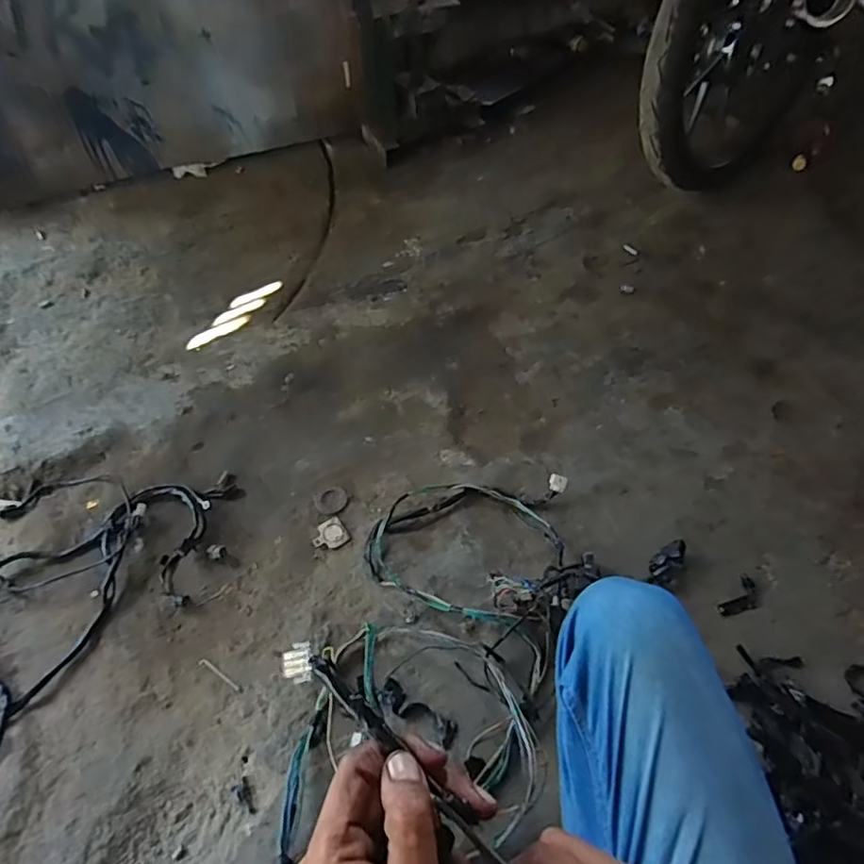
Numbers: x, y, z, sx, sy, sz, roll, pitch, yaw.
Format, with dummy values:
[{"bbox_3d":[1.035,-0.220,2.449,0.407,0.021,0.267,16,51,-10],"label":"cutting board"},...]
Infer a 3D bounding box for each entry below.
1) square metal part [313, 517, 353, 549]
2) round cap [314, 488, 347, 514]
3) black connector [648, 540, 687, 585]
[{"bbox_3d":[-0.167,0.167,0.935,0.056,0.004,0.051,-29,58,-19],"label":"square metal part"},{"bbox_3d":[-0.170,0.115,0.975,0.053,0.004,0.050,-1,53,1],"label":"round cap"},{"bbox_3d":[0.350,0.194,0.855,0.039,0.035,0.071,38,63,25],"label":"black connector"}]

